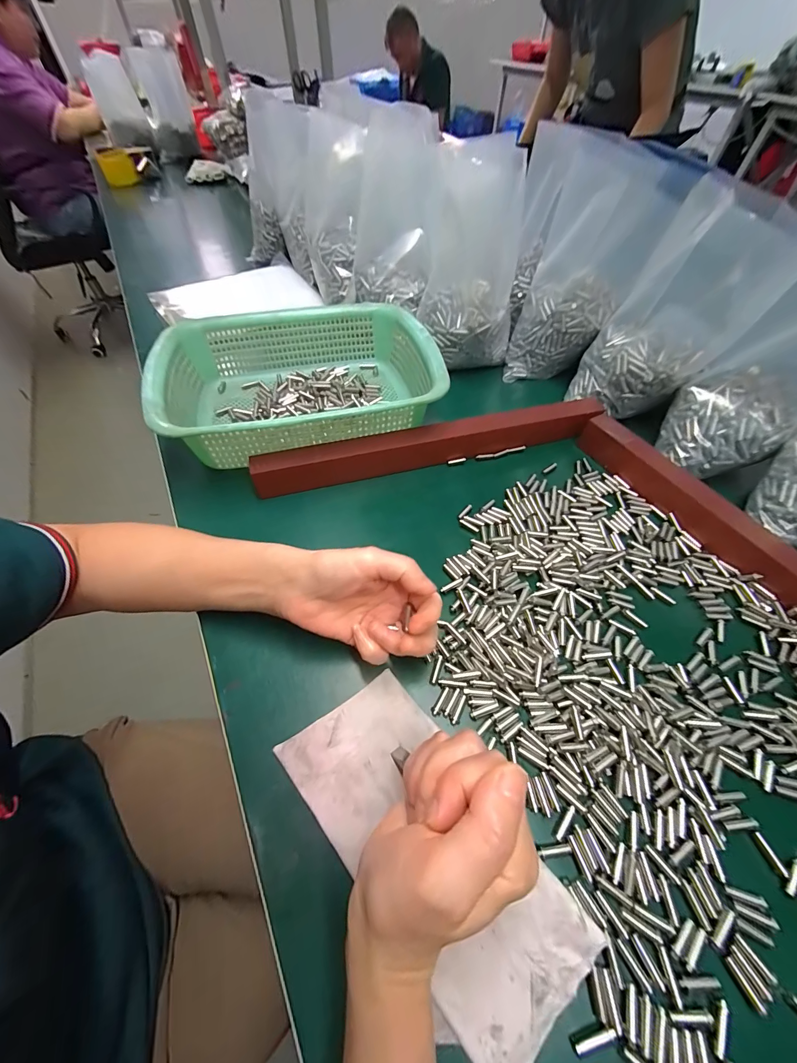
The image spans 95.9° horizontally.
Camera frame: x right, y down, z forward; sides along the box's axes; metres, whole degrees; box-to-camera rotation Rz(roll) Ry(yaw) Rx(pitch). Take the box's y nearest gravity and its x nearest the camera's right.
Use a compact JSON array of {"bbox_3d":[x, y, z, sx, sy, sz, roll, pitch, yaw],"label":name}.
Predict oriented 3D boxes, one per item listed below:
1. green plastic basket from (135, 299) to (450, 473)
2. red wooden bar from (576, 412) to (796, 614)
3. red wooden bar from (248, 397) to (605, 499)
[{"bbox_3d":[-0.111,-0.178,0.427,0.301,0.078,0.228,-13,55,-9],"label":"green plastic basket"},{"bbox_3d":[0.322,0.019,0.321,0.039,0.033,0.400,-23,58,-16],"label":"red wooden bar"},{"bbox_3d":[0.042,-0.098,0.401,0.390,0.039,0.031,-13,55,-10],"label":"red wooden bar"}]

